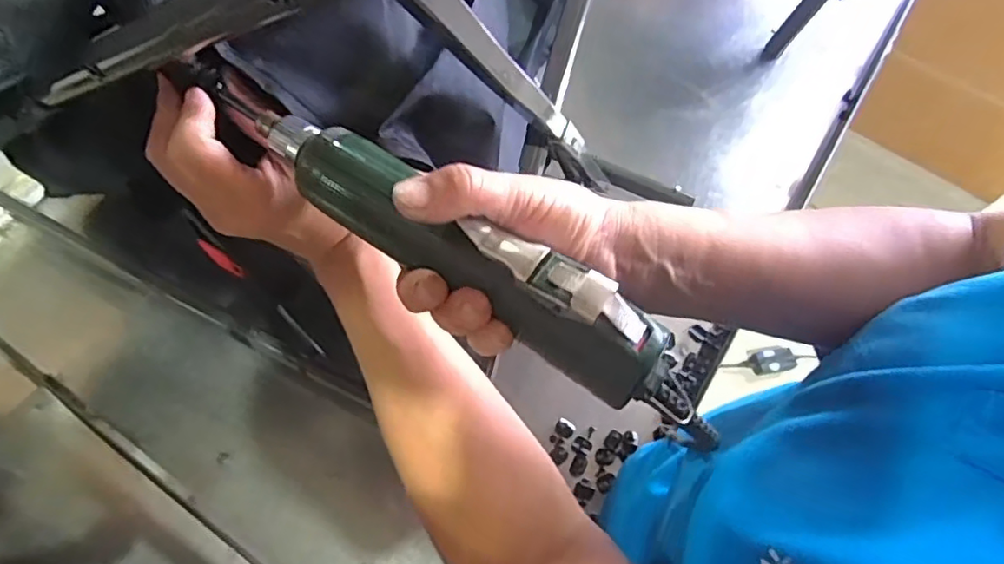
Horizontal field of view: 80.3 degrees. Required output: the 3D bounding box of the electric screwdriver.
[{"bbox_3d":[-0.018,-0.015,0.257,0.239,0.033,0.038,33,64,16],"label":"electric screwdriver"}]

